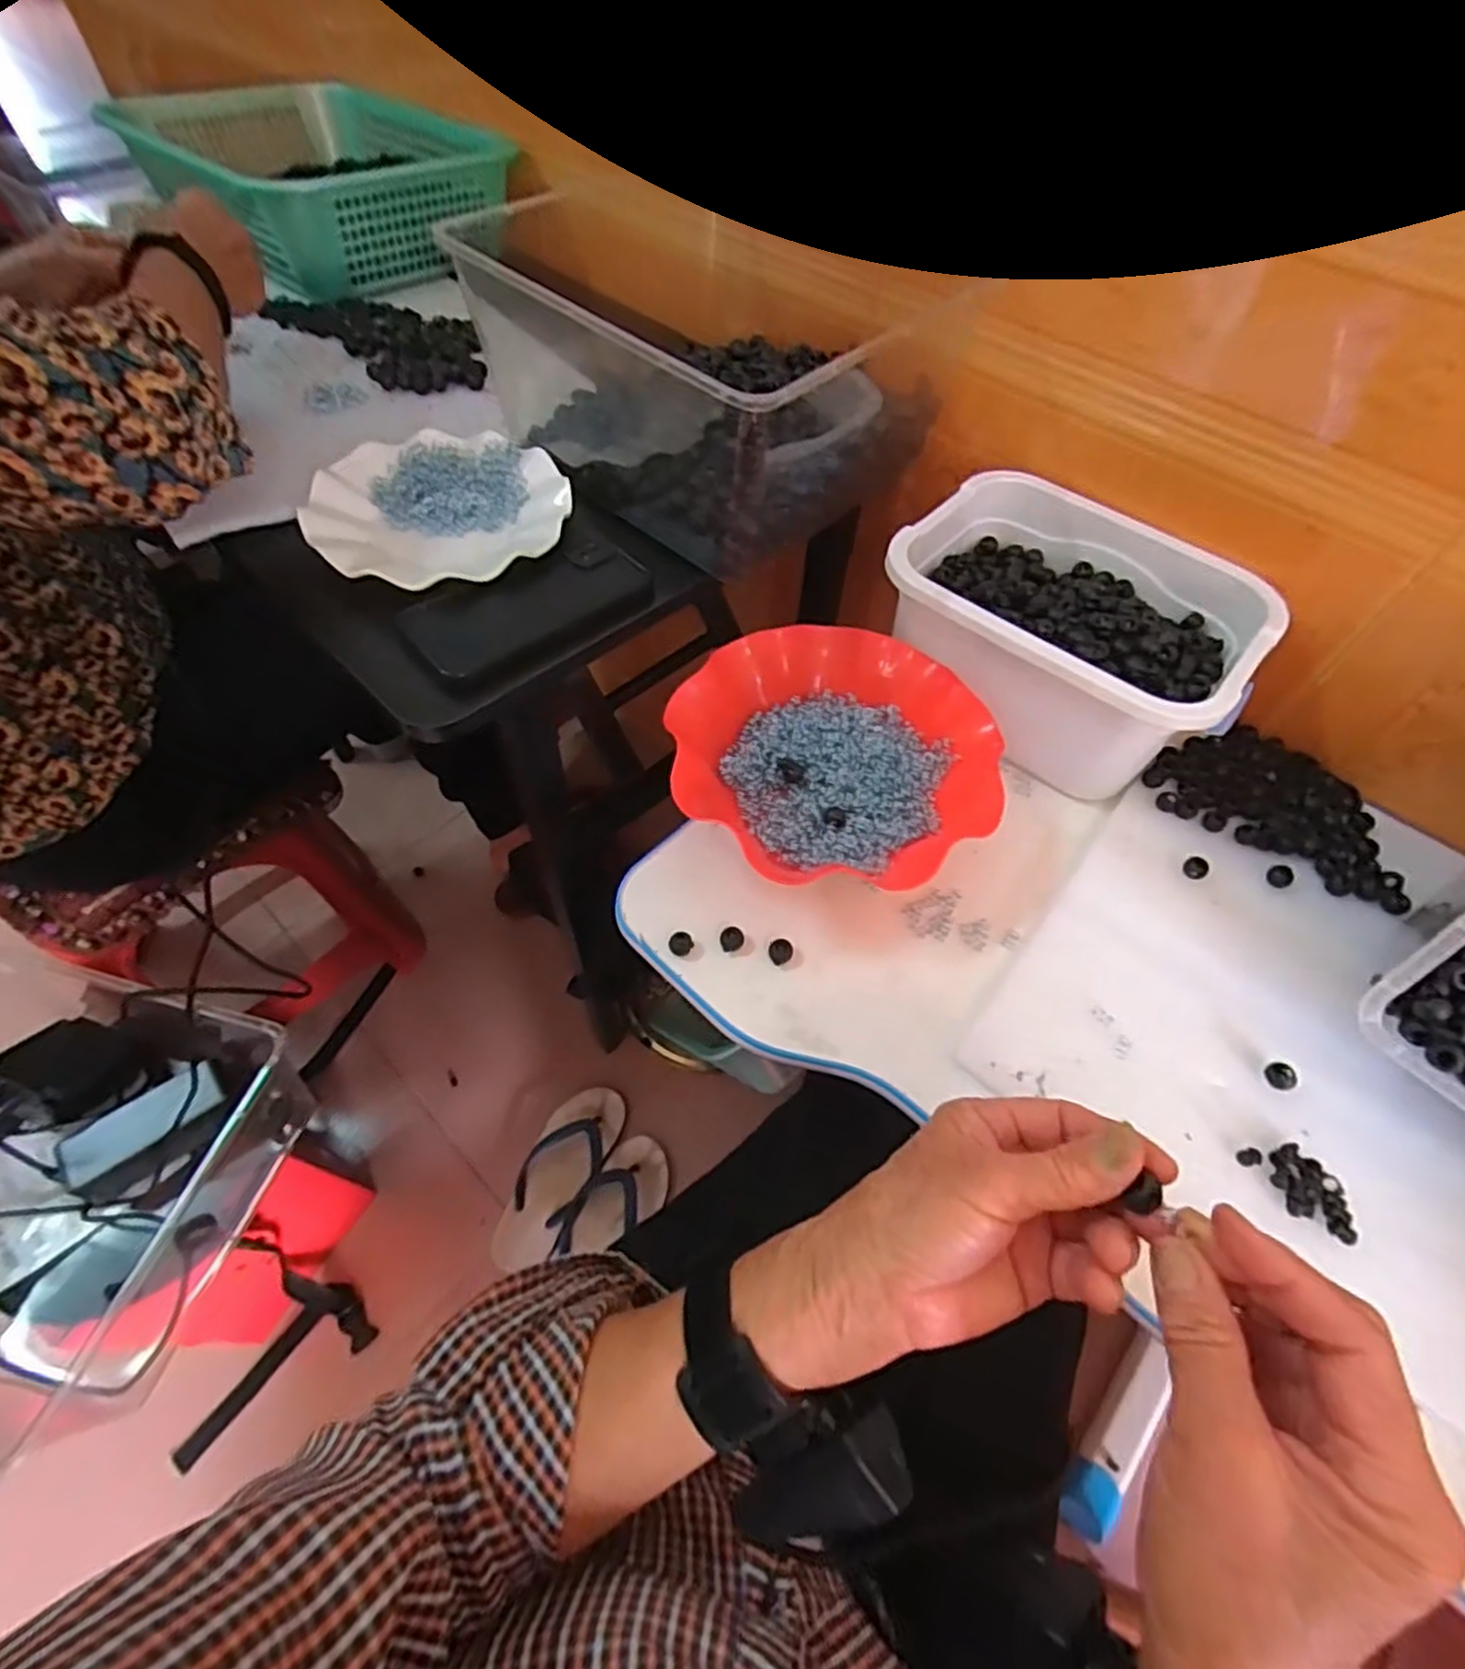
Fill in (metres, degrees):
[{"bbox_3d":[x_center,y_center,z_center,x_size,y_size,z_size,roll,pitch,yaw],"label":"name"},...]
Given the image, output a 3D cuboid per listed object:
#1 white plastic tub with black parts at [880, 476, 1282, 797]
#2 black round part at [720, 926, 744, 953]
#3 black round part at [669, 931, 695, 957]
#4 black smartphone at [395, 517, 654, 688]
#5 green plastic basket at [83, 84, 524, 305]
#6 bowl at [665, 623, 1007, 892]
[{"bbox_3d":[0.251,-0.154,0.563,0.258,0.113,0.183,27,59,14],"label":"white plastic tub with black parts"},{"bbox_3d":[0.000,0.068,0.475,0.015,0.007,0.014,2,56,-2],"label":"black round part"},{"bbox_3d":[-0.034,0.070,0.472,0.015,0.007,0.015,2,56,-2],"label":"black round part"},{"bbox_3d":[-0.136,-0.157,0.496,0.160,0.014,0.081,-40,83,-27],"label":"black smartphone"},{"bbox_3d":[-0.429,-0.702,0.776,0.342,0.093,0.330,36,62,19],"label":"green plastic basket"},{"bbox_3d":[0.070,-0.051,0.521,0.210,0.067,0.212,2,56,-2],"label":"bowl"}]

